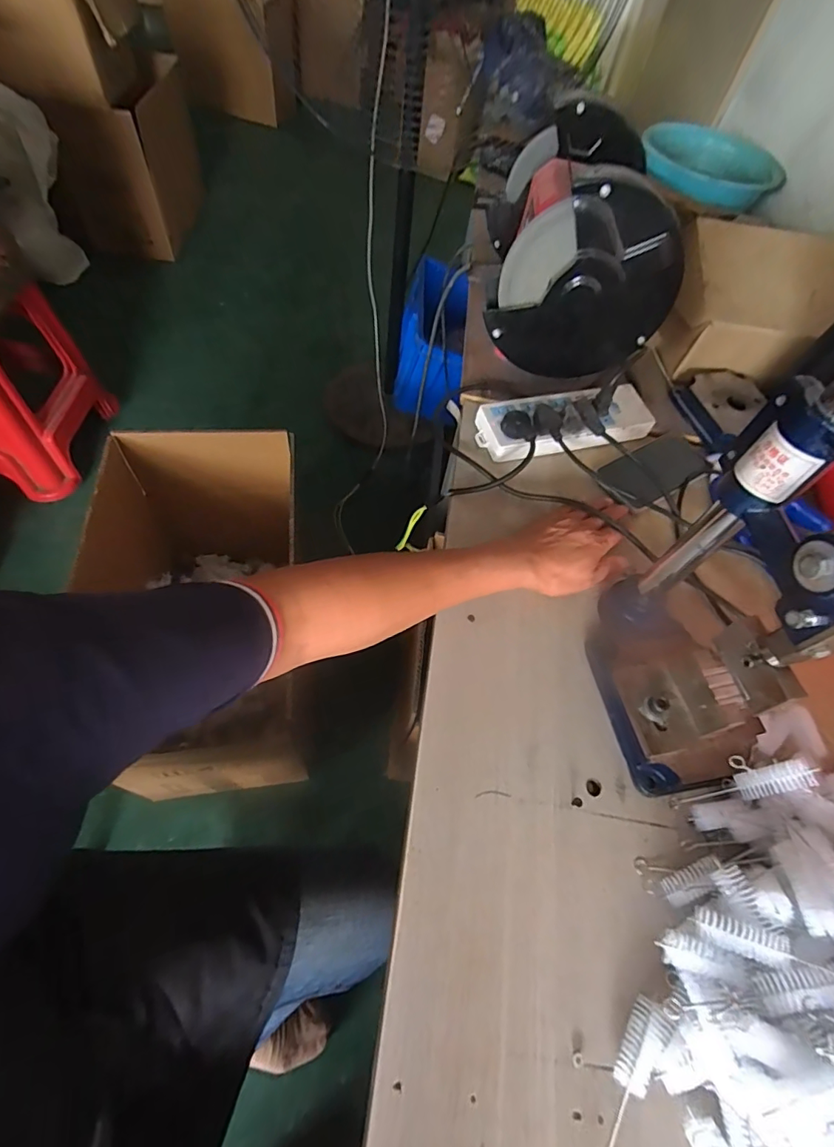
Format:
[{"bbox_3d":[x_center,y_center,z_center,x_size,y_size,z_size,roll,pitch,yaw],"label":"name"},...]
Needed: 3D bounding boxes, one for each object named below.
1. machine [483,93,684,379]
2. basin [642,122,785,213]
[{"bbox_3d":[0.210,-0.459,0.671,0.211,0.225,0.304,8,56,-4],"label":"machine"},{"bbox_3d":[0.646,-0.919,1.098,0.293,0.074,0.352,19,56,4],"label":"basin"}]

